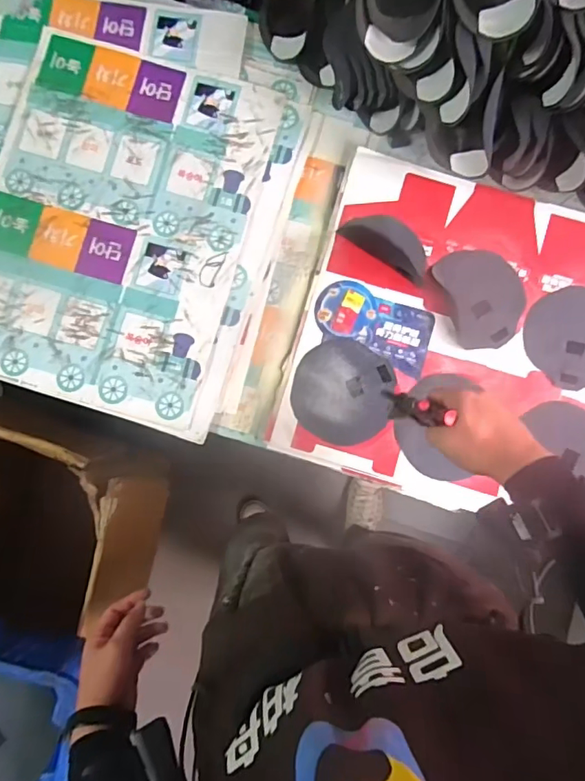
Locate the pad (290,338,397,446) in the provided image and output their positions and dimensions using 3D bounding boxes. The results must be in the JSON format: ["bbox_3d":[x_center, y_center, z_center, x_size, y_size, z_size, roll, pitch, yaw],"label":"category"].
[{"bbox_3d":[0.072,0.001,0.729,0.140,0.007,0.145,0,83,0],"label":"pad"}]

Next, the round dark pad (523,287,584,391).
[{"bbox_3d":[0.415,-0.080,0.743,0.148,0.007,0.140,0,83,0],"label":"round dark pad"}]

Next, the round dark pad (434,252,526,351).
[{"bbox_3d":[0.281,-0.139,0.744,0.115,0.011,0.145,-18,83,-2],"label":"round dark pad"}]

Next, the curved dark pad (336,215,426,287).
[{"bbox_3d":[0.145,-0.217,0.745,0.137,0.025,0.064,37,84,4],"label":"curved dark pad"}]

